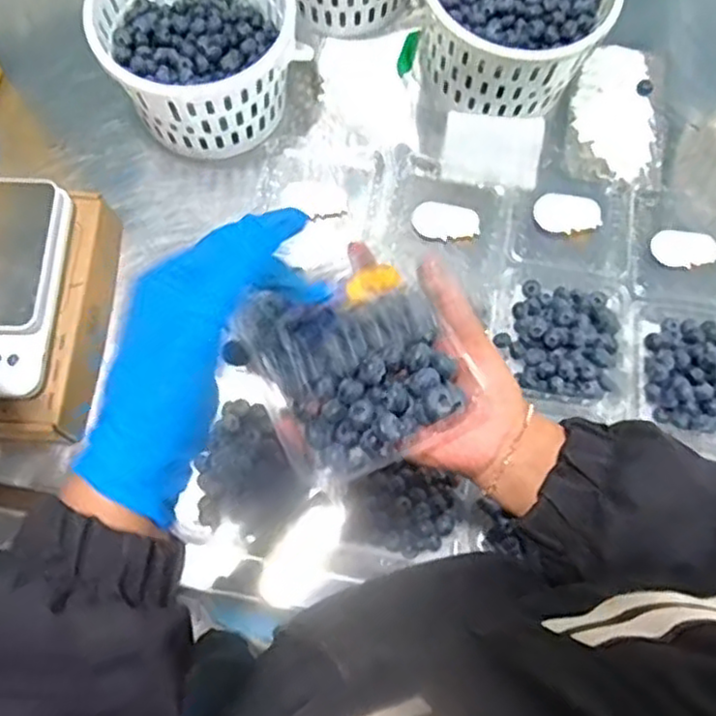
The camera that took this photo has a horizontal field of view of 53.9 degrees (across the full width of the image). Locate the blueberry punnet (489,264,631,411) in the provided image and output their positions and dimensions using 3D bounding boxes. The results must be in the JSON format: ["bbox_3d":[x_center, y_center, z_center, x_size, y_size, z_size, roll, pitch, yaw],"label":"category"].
[{"bbox_3d":[0.177,-0.022,0.616,0.117,0.036,0.129,12,75,1],"label":"blueberry punnet"}]

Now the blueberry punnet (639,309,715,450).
[{"bbox_3d":[0.295,0.015,0.611,0.107,0.039,0.119,10,75,1],"label":"blueberry punnet"}]

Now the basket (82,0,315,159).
[{"bbox_3d":[-0.149,-0.294,0.670,0.172,0.115,0.181,1,75,-2],"label":"basket"}]

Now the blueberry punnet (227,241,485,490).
[{"bbox_3d":[0.004,0.003,0.370,0.099,0.044,0.095,-27,78,-9],"label":"blueberry punnet"}]

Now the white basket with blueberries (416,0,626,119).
[{"bbox_3d":[0.147,-0.324,0.671,0.163,0.110,0.172,1,75,-2],"label":"white basket with blueberries"}]

